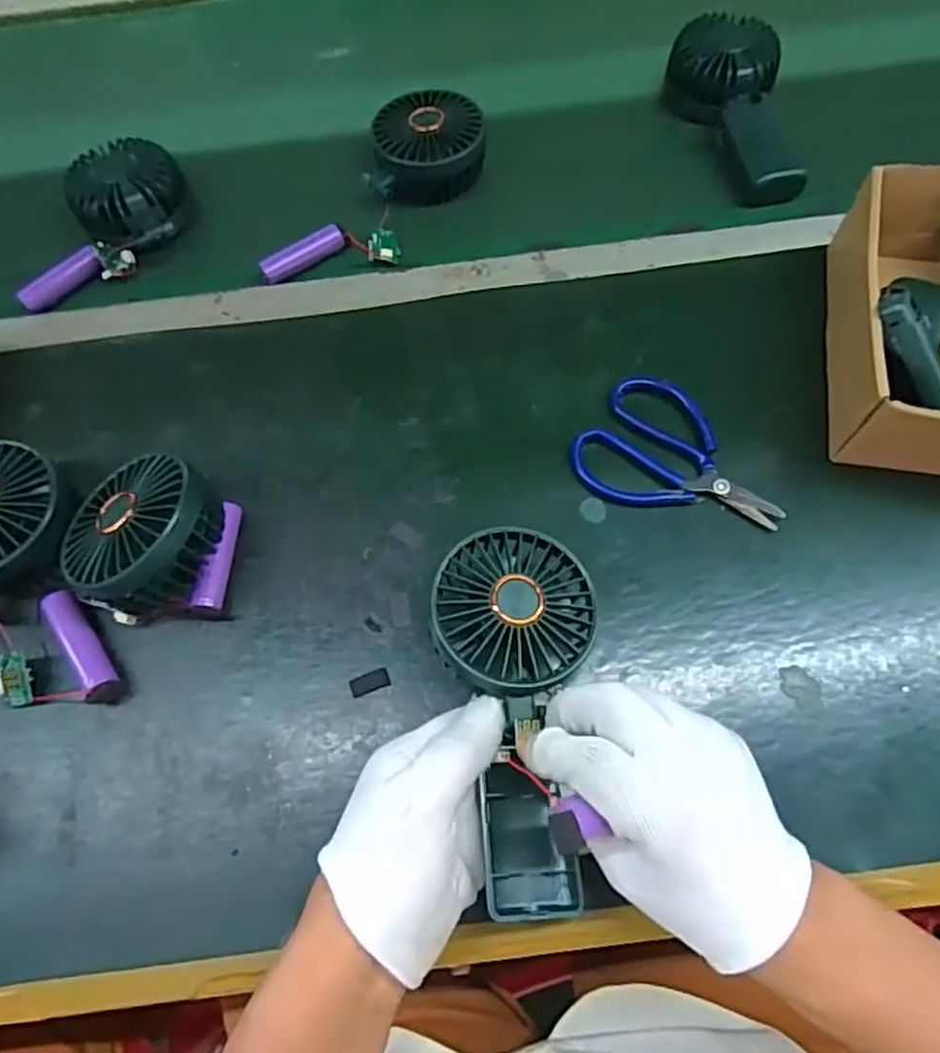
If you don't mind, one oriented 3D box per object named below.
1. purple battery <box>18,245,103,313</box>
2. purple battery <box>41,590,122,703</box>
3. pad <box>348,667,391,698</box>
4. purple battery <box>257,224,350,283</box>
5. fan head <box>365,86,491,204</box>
[{"bbox_3d":[-0.307,-0.186,0.508,0.064,0.015,0.021,-37,70,-12],"label":"purple battery"},{"bbox_3d":[-0.223,0.068,0.389,0.017,0.021,0.071,-32,69,-10],"label":"purple battery"},{"bbox_3d":[-0.057,0.088,0.380,0.023,0.004,0.011,-21,67,-6],"label":"pad"},{"bbox_3d":[-0.125,-0.206,0.508,0.068,0.012,0.017,-30,69,-9],"label":"purple battery"},{"bbox_3d":[-0.032,-0.295,0.527,0.084,0.042,0.076,5,67,5],"label":"fan head"}]

